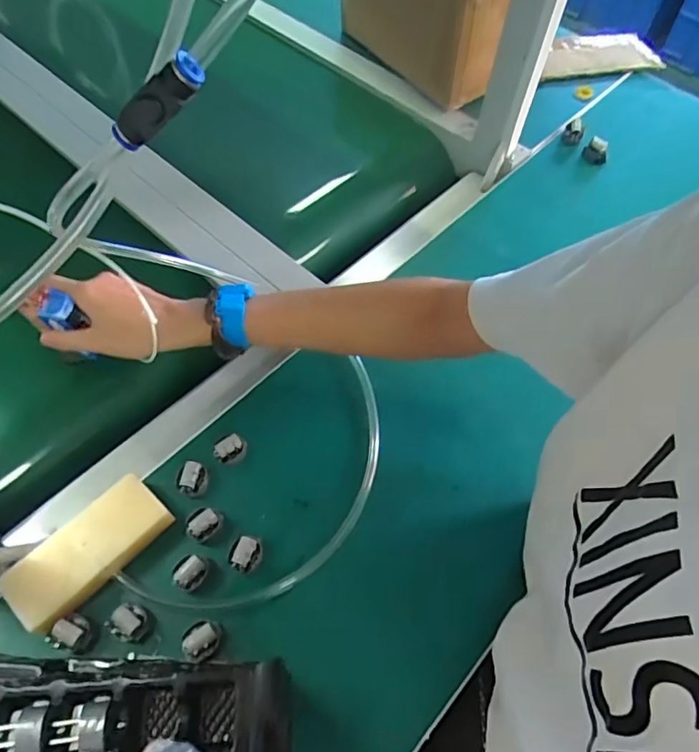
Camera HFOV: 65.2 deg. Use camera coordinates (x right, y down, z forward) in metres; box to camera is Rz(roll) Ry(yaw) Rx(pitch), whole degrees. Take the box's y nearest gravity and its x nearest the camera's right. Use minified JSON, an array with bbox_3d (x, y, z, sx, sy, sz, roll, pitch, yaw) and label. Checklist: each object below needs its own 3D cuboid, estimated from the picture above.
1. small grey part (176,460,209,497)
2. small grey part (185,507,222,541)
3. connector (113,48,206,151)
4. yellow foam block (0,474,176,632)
[{"bbox_3d":[-0.132,0.085,0.456,0.026,0.017,0.026,3,59,1],"label":"small grey part"},{"bbox_3d":[-0.118,0.119,0.442,0.028,0.013,0.022,-35,66,-20],"label":"small grey part"},{"bbox_3d":[-0.082,-0.114,0.230,0.050,0.014,0.010,-29,54,27],"label":"connector"},{"bbox_3d":[-0.198,0.134,0.421,0.053,0.023,0.117,37,65,19],"label":"yellow foam block"}]

